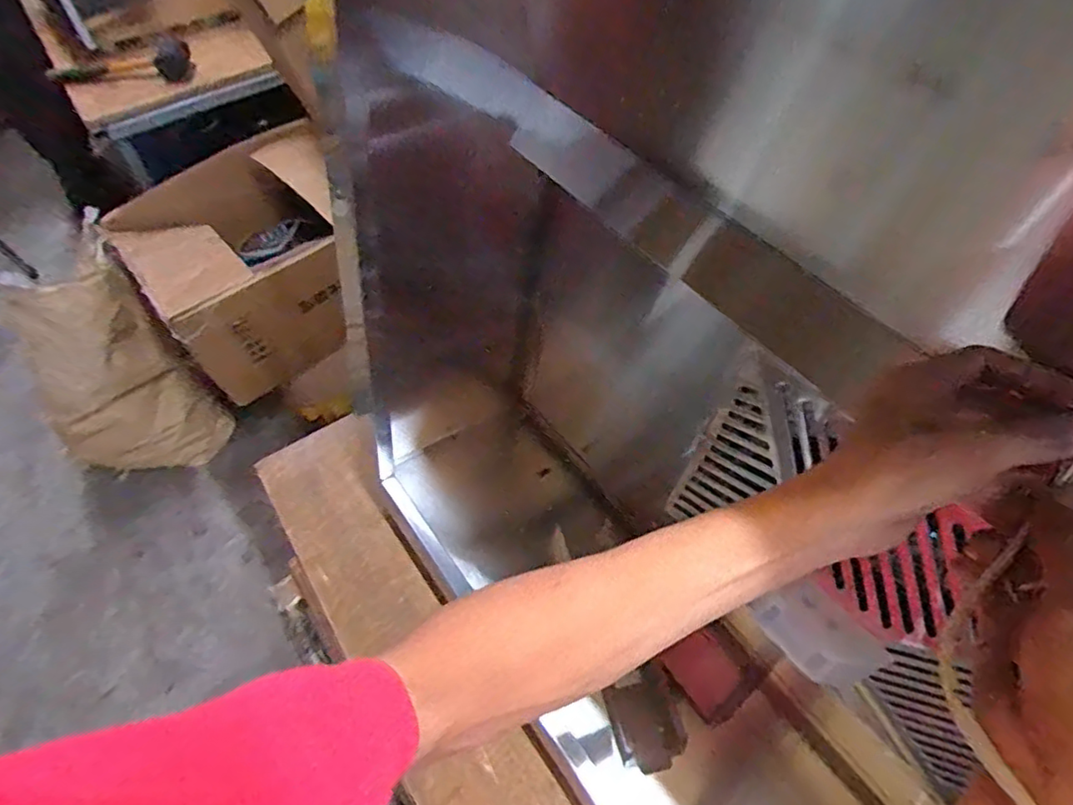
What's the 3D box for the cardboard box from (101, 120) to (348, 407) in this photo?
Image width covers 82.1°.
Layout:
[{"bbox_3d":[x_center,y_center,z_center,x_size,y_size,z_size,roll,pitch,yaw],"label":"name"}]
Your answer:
[{"bbox_3d":[-0.751,-0.348,1.606,0.455,0.487,0.479,-28,59,-17],"label":"cardboard box"}]

